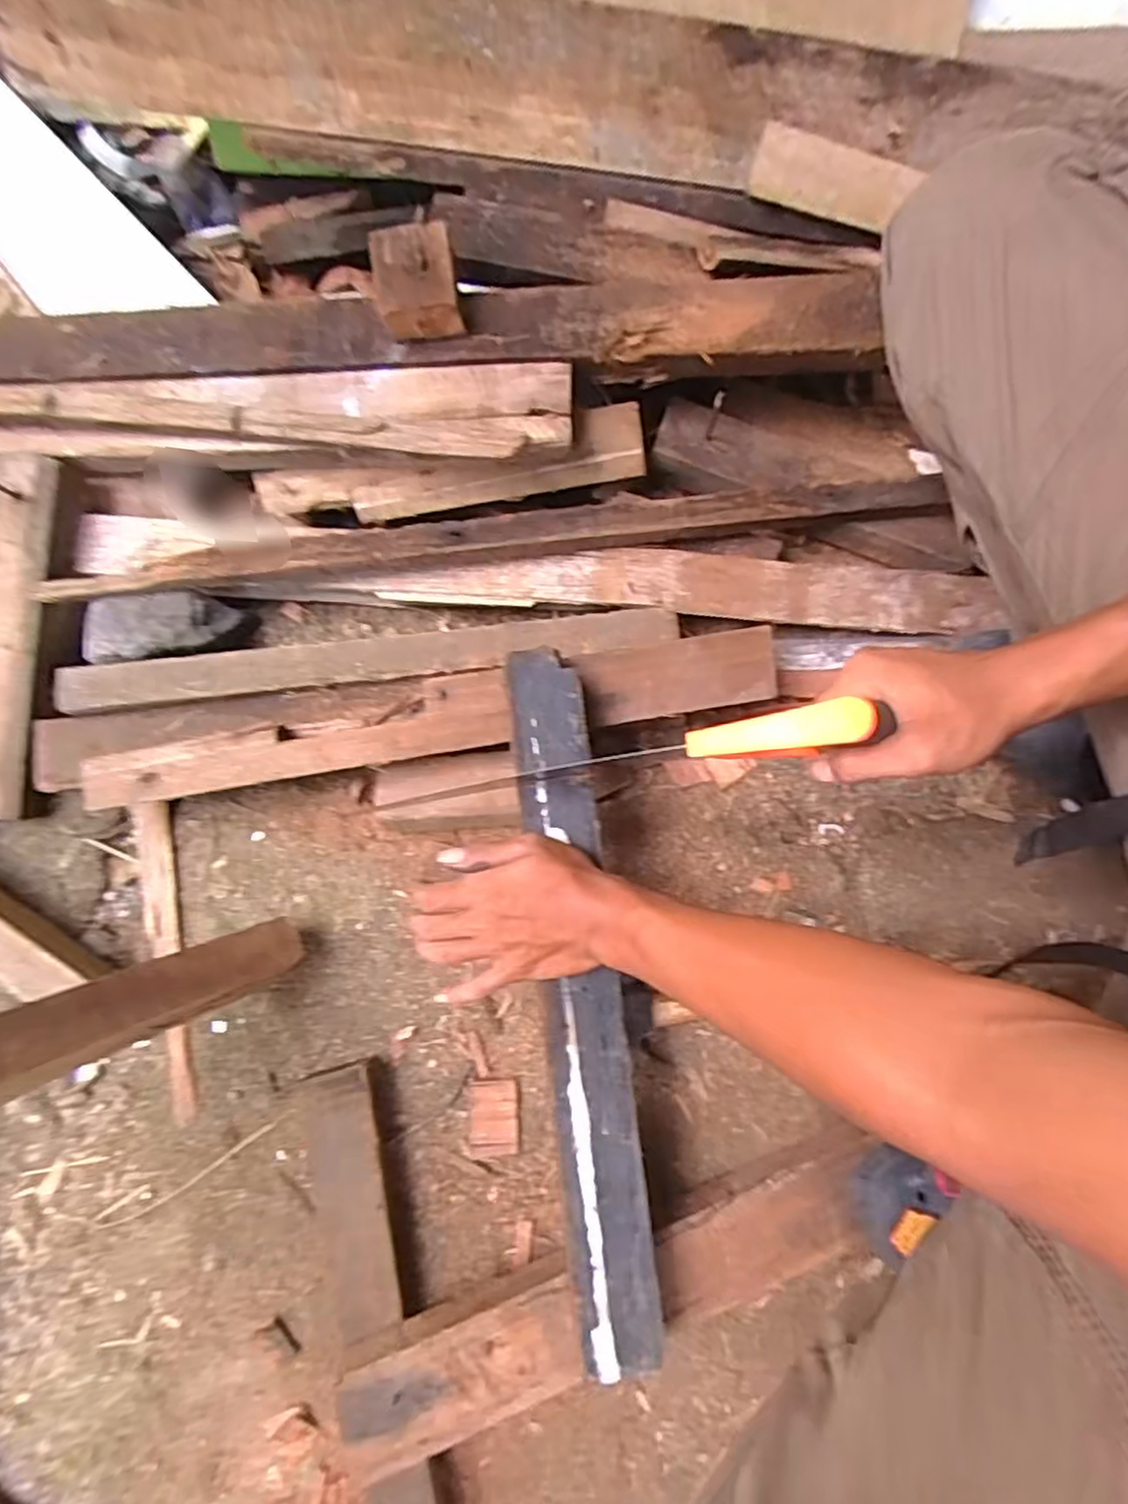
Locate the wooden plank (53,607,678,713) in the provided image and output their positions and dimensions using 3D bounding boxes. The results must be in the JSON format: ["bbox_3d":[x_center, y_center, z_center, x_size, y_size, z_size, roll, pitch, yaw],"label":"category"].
[{"bbox_3d":[-0.164,-0.082,0.590,0.519,0.017,0.038,-7,78,-3],"label":"wooden plank"}]

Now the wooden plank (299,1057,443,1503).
[{"bbox_3d":[-0.137,0.411,0.509,0.056,0.045,0.335,-16,77,-3],"label":"wooden plank"}]

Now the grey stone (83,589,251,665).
[{"bbox_3d":[-0.353,-0.108,0.601,0.122,0.036,0.058,-11,79,-4],"label":"grey stone"}]

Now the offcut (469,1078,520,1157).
[{"bbox_3d":[-0.056,0.294,0.555,0.040,0.006,0.056,-1,77,0],"label":"offcut"}]

